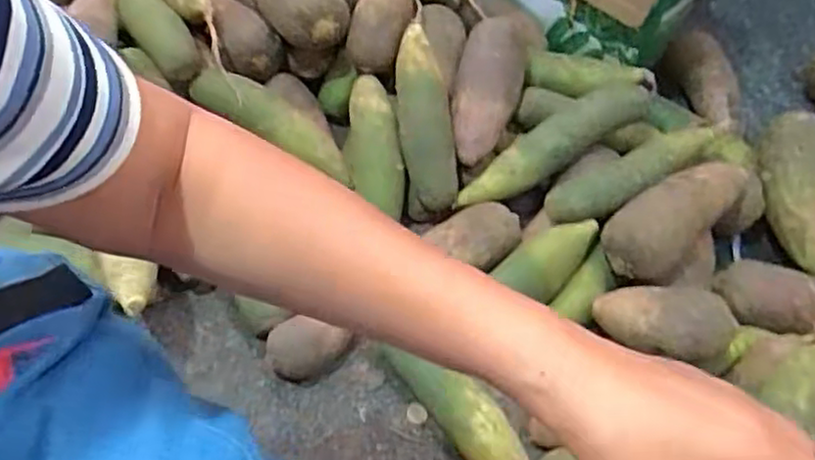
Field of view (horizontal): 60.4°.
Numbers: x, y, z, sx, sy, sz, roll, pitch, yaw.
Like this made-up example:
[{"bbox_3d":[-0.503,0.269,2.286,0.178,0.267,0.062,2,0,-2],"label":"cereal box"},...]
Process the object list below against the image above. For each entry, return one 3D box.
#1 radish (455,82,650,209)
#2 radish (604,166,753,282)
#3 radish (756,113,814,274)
[{"bbox_3d":[0.159,-0.095,0.784,0.228,0.045,0.054,-32,60,6],"label":"radish"},{"bbox_3d":[0.276,-0.019,0.709,0.175,0.065,0.078,-37,64,-8],"label":"radish"},{"bbox_3d":[0.433,-0.038,0.771,0.070,0.080,0.185,4,56,1],"label":"radish"}]

